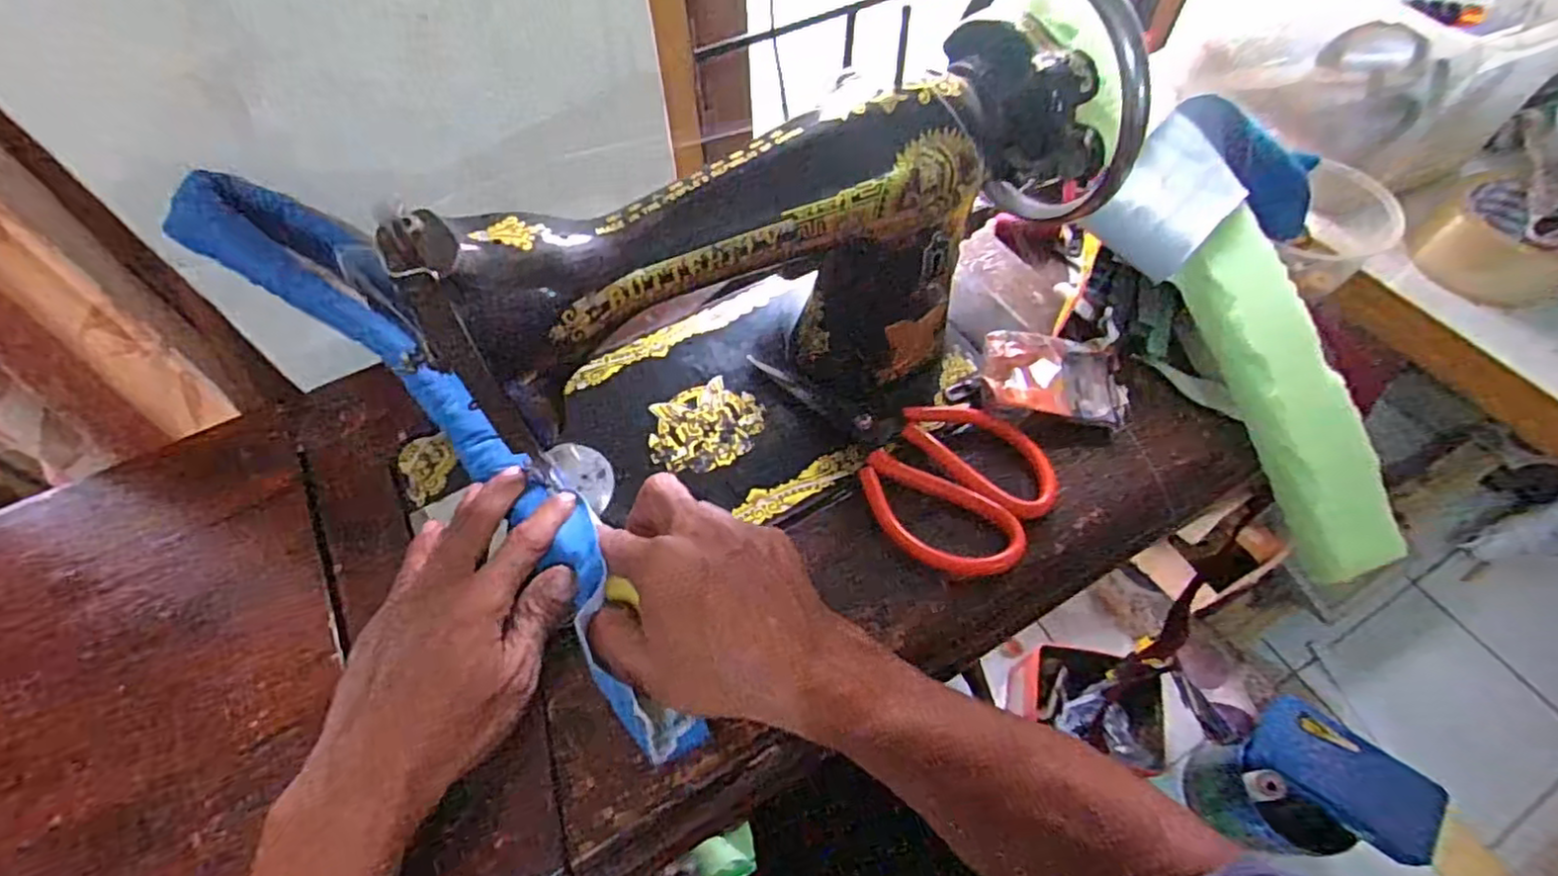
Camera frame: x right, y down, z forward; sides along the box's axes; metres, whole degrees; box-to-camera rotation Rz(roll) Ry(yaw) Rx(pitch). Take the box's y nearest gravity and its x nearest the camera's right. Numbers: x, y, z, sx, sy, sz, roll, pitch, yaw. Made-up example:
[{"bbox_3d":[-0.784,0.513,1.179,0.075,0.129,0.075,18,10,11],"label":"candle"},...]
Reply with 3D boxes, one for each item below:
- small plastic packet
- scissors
[{"bbox_3d":[0.177,-0.039,0.438,0.088,0.013,0.057,9,64,-4],"label":"small plastic packet"},{"bbox_3d":[0.083,-0.004,0.428,0.107,0.020,0.193,-30,63,-16],"label":"scissors"}]

